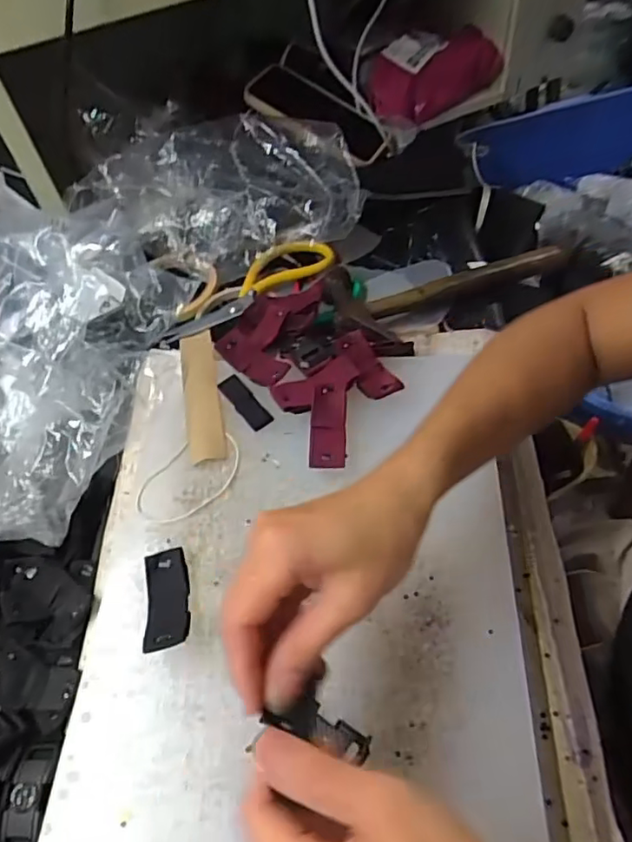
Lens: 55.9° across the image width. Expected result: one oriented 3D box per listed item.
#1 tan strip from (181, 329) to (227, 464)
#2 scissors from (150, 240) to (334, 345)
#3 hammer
[{"bbox_3d":[-0.090,-0.024,0.468,0.026,0.006,0.126,-12,55,-3],"label":"tan strip"},{"bbox_3d":[-0.069,-0.129,0.575,0.193,0.024,0.049,-29,58,-15],"label":"scissors"},{"bbox_3d":[0.128,-0.143,0.566,0.238,0.032,0.081,-23,56,-11],"label":"hammer"}]

